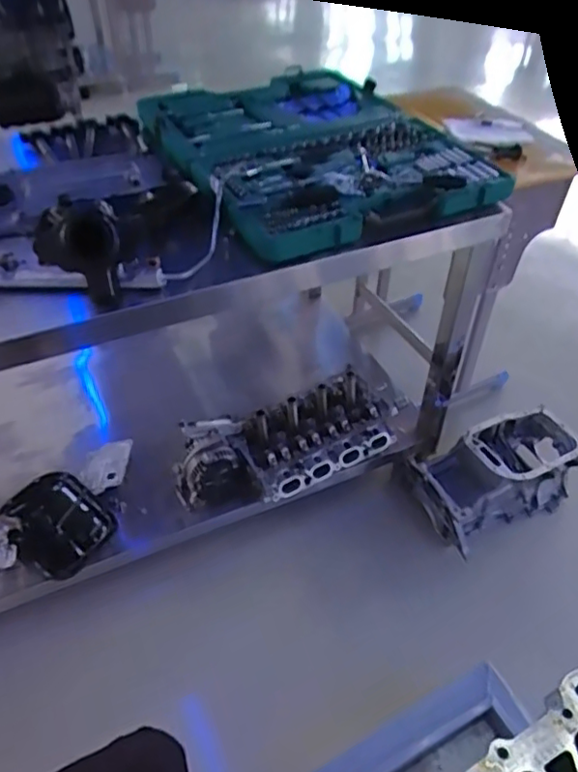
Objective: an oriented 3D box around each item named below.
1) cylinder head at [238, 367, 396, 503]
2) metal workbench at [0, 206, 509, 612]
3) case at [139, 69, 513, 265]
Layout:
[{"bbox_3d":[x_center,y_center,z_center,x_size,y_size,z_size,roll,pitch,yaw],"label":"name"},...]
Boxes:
[{"bbox_3d":[0.070,0.113,1.553,0.380,0.120,0.202,-22,47,-23],"label":"cylinder head"},{"bbox_3d":[-0.438,-0.045,1.484,2.090,0.799,0.793,-17,46,-19],"label":"metal workbench"},{"bbox_3d":[0.052,-0.489,1.275,0.557,0.099,0.608,-17,46,-18],"label":"case"}]

